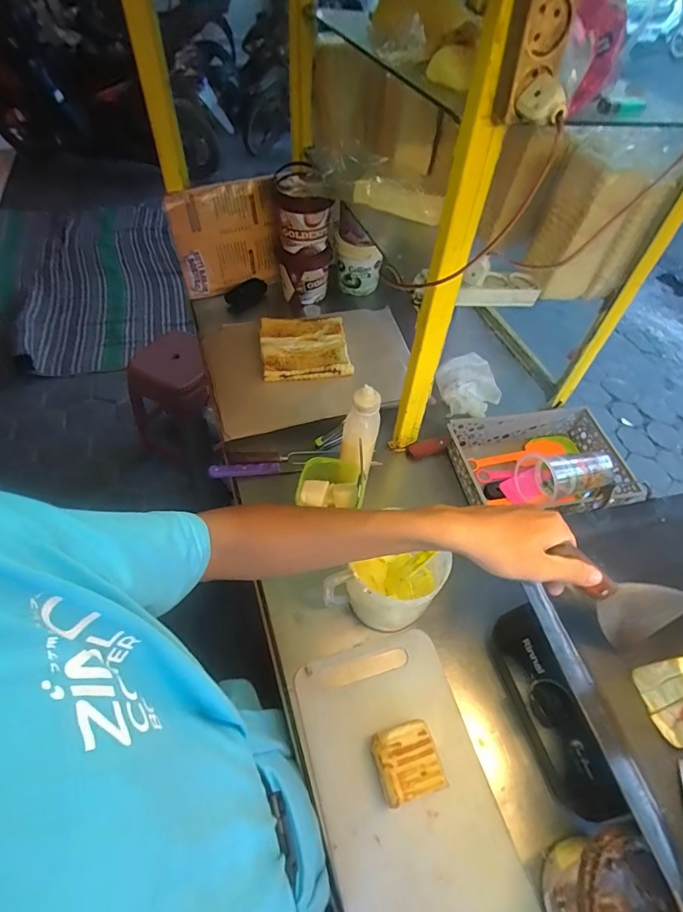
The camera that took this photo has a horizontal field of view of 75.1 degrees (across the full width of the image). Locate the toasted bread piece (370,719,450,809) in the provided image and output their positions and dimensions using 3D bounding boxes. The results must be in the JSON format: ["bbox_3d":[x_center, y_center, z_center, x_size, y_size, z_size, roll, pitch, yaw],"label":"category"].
[{"bbox_3d":[0.075,0.359,0.522,0.070,0.041,0.071,-13,53,-13],"label":"toasted bread piece"}]

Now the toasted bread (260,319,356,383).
[{"bbox_3d":[-0.076,-0.227,0.904,0.170,0.036,0.151,-6,52,-8],"label":"toasted bread"}]

